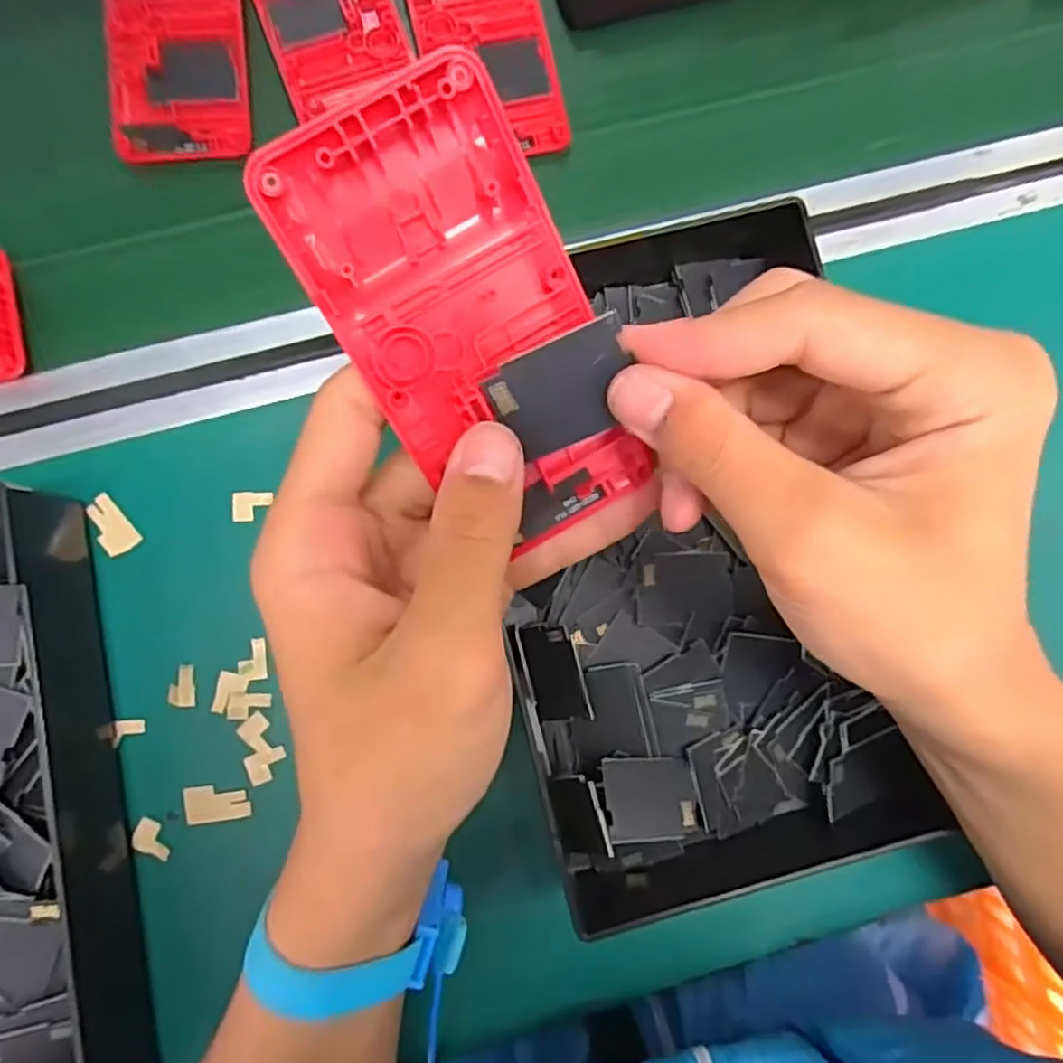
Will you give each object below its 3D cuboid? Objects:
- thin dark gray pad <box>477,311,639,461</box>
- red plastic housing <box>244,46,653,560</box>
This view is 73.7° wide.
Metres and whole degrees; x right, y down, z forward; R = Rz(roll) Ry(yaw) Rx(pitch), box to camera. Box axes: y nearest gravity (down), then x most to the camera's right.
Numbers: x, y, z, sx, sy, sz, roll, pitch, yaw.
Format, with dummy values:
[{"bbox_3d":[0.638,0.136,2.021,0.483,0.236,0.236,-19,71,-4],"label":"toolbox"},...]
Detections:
[{"bbox_3d":[0.009,-0.036,0.189,0.038,0.004,0.029,-21,121,16],"label":"thin dark gray pad"},{"bbox_3d":[-0.014,-0.050,0.187,0.060,0.013,0.119,-31,116,-3],"label":"red plastic housing"}]

